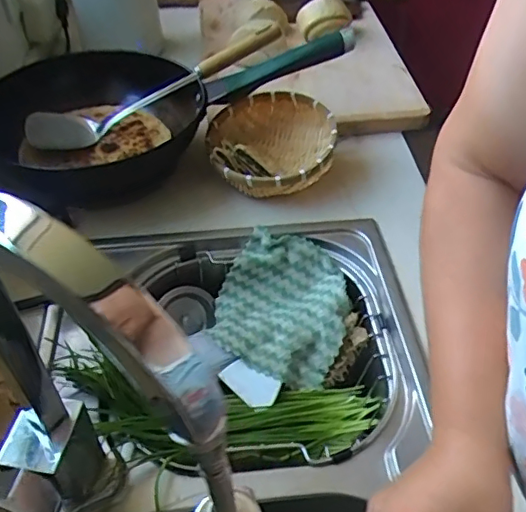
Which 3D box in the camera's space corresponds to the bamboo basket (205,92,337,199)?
[{"bbox_3d":[0.014,-0.142,0.759,0.170,0.076,0.171,-4,46,-2],"label":"bamboo basket"}]

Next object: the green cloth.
[{"bbox_3d":[0.025,0.057,0.666,0.157,0.031,0.162,25,71,20],"label":"green cloth"}]

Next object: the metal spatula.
[{"bbox_3d":[-0.136,-0.231,0.752,0.367,0.063,0.060,-29,51,-8],"label":"metal spatula"}]

